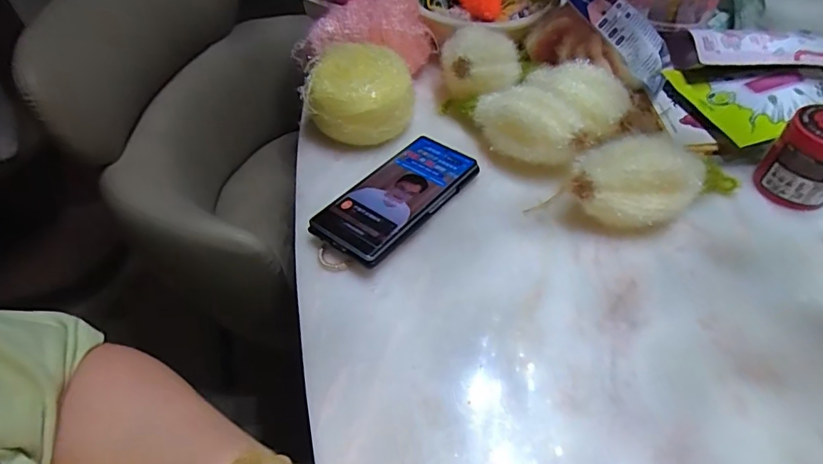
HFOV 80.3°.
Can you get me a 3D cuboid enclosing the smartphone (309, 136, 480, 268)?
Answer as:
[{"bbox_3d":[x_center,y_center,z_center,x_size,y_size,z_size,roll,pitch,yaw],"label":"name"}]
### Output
[{"bbox_3d":[-0.011,-0.034,0.453,0.072,0.017,0.157,31,55,27],"label":"smartphone"}]

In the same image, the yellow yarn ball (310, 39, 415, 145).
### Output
[{"bbox_3d":[-0.054,-0.144,0.526,0.110,0.075,0.085,10,51,11],"label":"yellow yarn ball"}]

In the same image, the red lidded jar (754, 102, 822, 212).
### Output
[{"bbox_3d":[0.360,-0.065,0.439,0.058,0.076,0.062,-31,55,-22],"label":"red lidded jar"}]

